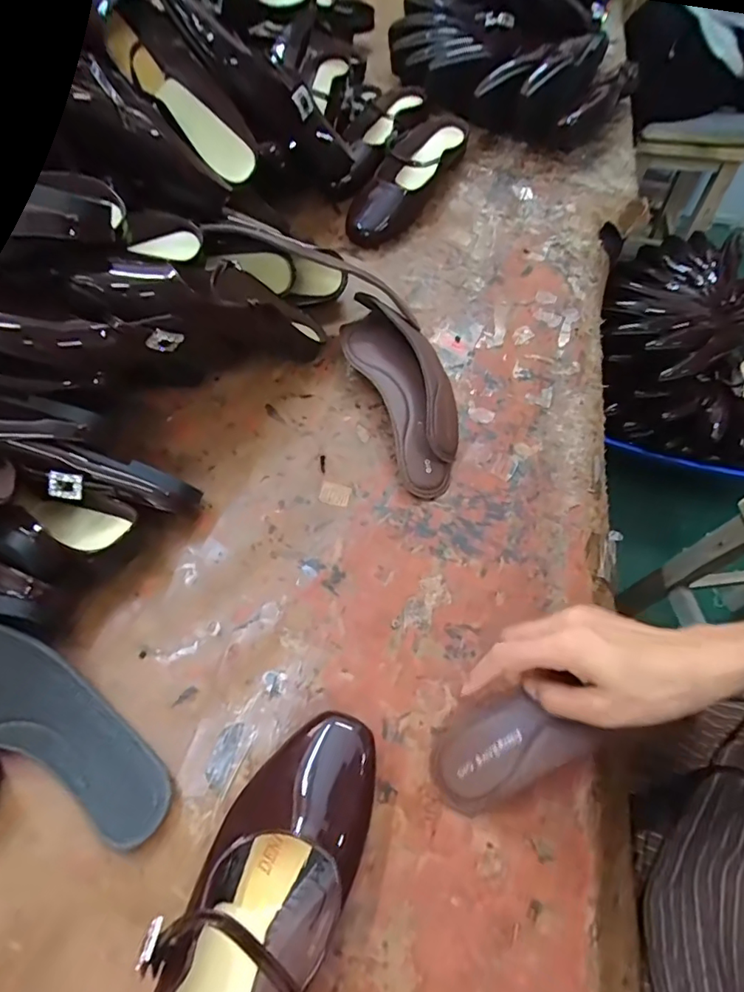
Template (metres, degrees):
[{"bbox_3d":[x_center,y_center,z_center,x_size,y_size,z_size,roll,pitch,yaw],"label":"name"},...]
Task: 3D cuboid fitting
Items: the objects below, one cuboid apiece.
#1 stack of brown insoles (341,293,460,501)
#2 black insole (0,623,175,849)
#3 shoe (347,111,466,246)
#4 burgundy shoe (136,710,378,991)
[{"bbox_3d":[0.033,-0.117,0.510,0.083,0.051,0.237,-19,63,-11],"label":"stack of brown insoles"},{"bbox_3d":[-0.226,0.150,0.349,0.210,0.049,0.074,37,64,-7],"label":"black insole"},{"bbox_3d":[0.042,-0.409,0.665,0.086,0.058,0.225,29,64,15],"label":"shoe"},{"bbox_3d":[-0.069,0.244,0.301,0.086,0.065,0.233,24,63,12],"label":"burgundy shoe"}]

